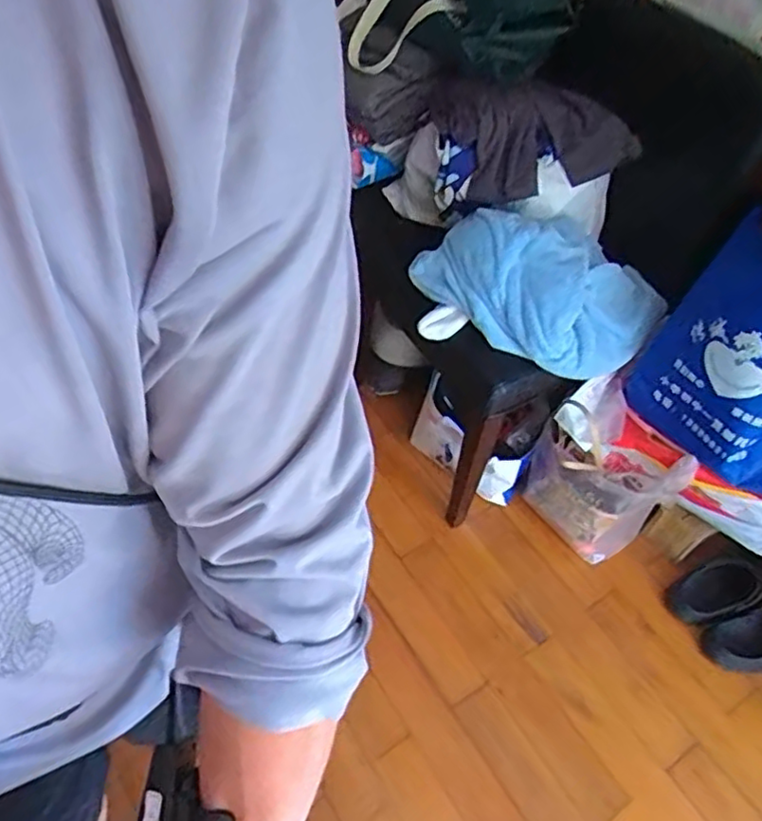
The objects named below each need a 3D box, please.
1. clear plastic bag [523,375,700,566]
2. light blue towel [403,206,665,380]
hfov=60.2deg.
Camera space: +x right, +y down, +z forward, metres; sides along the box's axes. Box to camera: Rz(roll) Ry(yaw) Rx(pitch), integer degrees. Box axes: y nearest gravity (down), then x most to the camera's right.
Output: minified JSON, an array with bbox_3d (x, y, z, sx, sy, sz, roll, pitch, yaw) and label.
[{"bbox_3d":[0.420,0.155,1.317,0.113,0.400,0.243,-21,57,-18],"label":"clear plastic bag"},{"bbox_3d":[0.286,-0.239,1.170,0.290,0.171,0.387,-37,63,-27],"label":"light blue towel"}]

